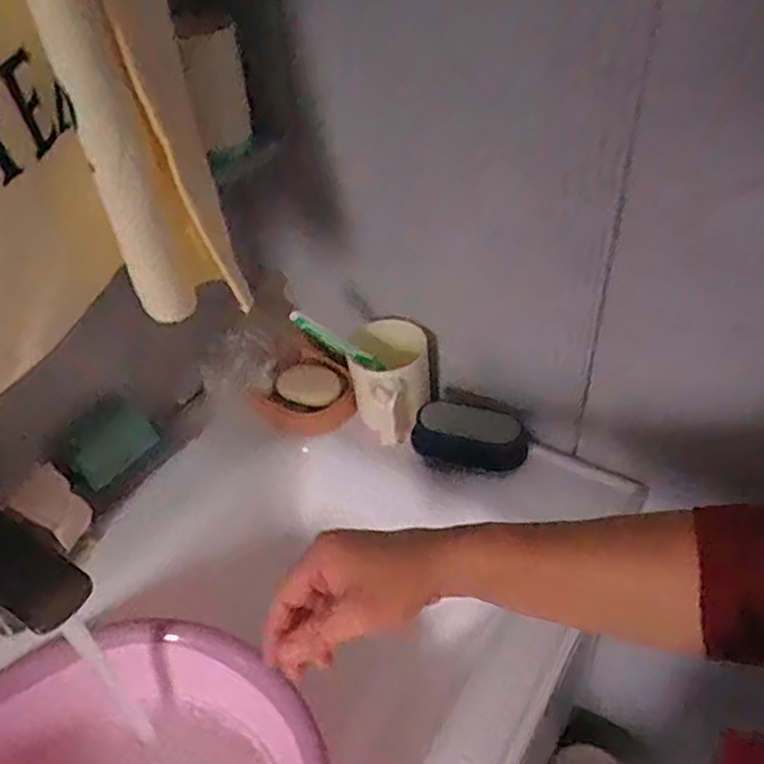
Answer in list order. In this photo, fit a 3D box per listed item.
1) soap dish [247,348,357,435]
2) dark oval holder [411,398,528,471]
[{"bbox_3d":[-0.070,0.013,0.714,0.096,0.035,0.105,-3,40,3],"label":"soap dish"},{"bbox_3d":[0.087,0.053,0.646,0.106,0.050,0.054,6,41,13],"label":"dark oval holder"}]

